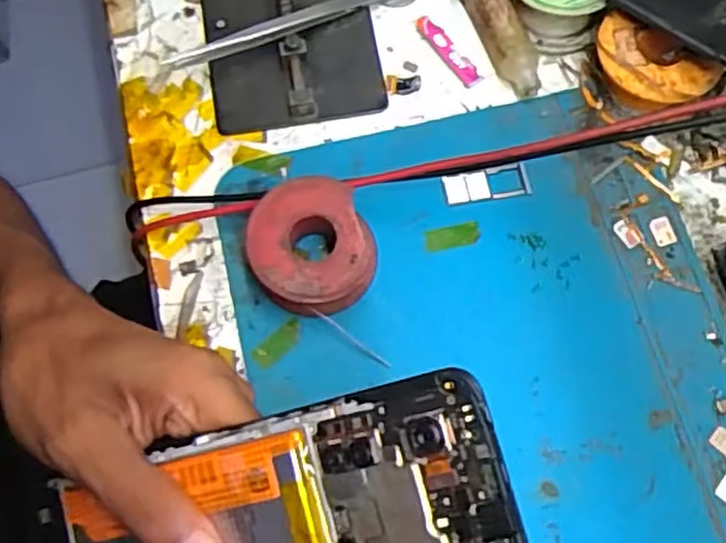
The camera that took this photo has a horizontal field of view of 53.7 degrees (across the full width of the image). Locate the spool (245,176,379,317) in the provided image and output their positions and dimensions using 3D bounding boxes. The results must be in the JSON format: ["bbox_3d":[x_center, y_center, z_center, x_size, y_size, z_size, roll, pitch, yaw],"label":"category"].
[{"bbox_3d":[-0.022,-0.009,0.297,0.047,0.029,0.050,0,72,-1],"label":"spool"}]

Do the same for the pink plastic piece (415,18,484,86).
[{"bbox_3d":[0.041,-0.106,0.342,0.010,0.005,0.043,-35,76,-11],"label":"pink plastic piece"}]

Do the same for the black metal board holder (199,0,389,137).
[{"bbox_3d":[-0.037,-0.125,0.342,0.079,0.015,0.116,-9,73,-4],"label":"black metal board holder"}]

